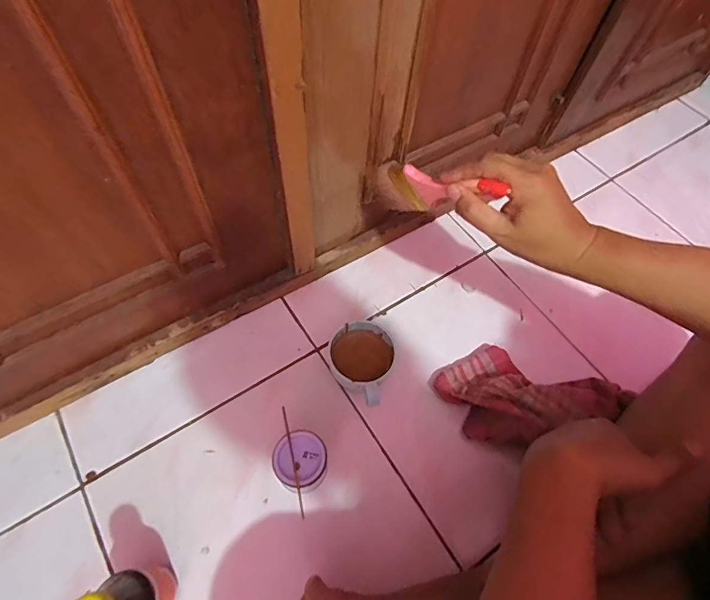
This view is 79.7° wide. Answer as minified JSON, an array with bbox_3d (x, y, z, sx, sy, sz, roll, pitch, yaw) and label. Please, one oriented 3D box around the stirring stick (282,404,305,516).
[{"bbox_3d":[-0.063,0.164,0.436,0.005,0.005,0.109,-12,63,-10],"label":"stirring stick"}]

